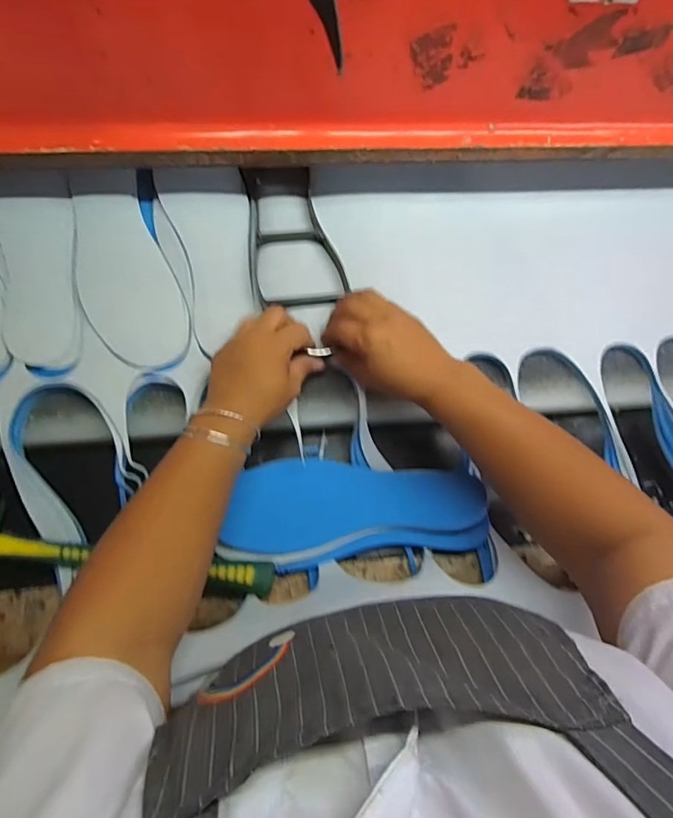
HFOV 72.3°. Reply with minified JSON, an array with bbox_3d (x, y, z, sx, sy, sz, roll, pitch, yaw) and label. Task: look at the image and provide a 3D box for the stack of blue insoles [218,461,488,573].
[{"bbox_3d":[0.021,0.101,0.471,0.257,0.026,0.104,-5,82,-6],"label":"stack of blue insoles"}]

